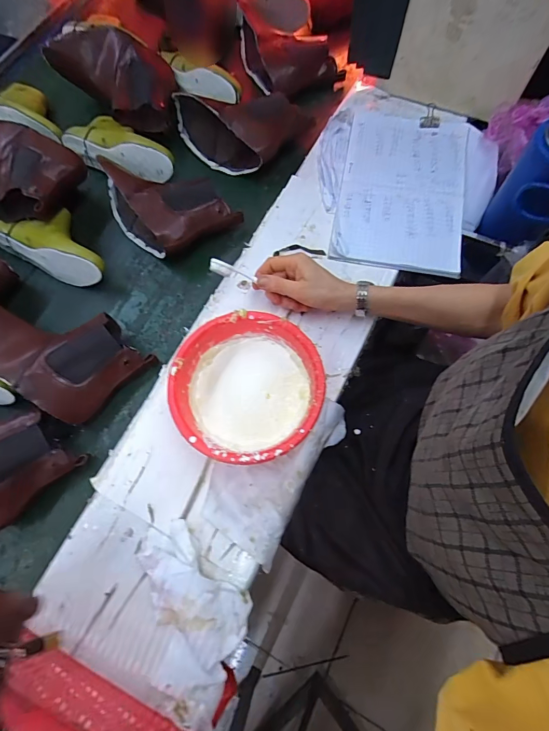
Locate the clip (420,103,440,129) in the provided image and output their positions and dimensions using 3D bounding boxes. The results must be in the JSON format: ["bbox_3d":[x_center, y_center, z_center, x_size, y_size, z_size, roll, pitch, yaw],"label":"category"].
[{"bbox_3d":[0.285,-0.457,0.657,0.034,0.011,0.059,12,72,4],"label":"clip"}]

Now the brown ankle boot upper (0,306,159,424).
[{"bbox_3d":[-0.327,-0.036,0.538,0.229,0.081,0.154,39,76,12],"label":"brown ankle boot upper"}]

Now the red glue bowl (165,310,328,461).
[{"bbox_3d":[-0.035,0.032,0.482,0.182,0.076,0.185,0,72,0],"label":"red glue bowl"}]

